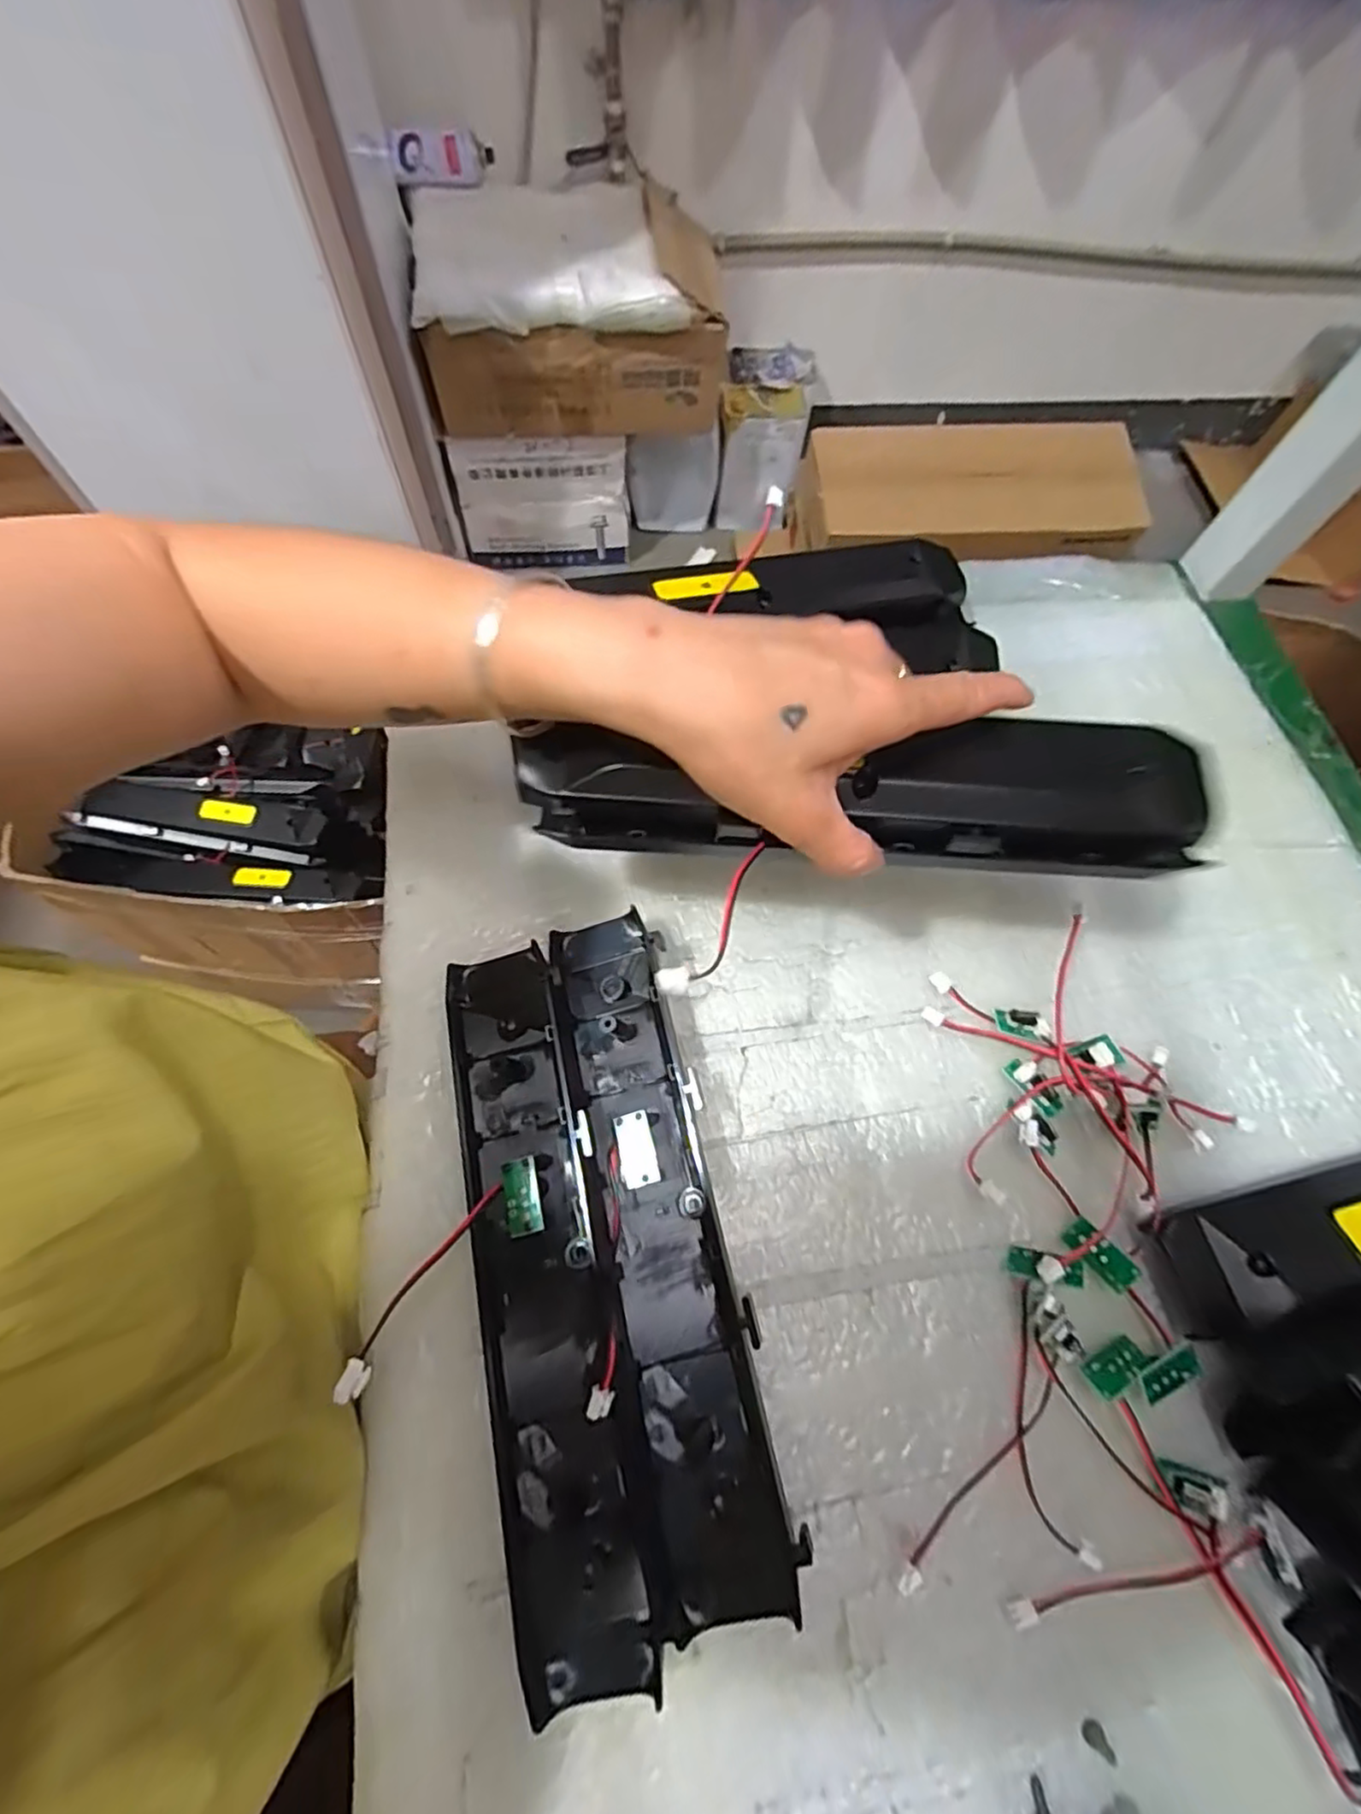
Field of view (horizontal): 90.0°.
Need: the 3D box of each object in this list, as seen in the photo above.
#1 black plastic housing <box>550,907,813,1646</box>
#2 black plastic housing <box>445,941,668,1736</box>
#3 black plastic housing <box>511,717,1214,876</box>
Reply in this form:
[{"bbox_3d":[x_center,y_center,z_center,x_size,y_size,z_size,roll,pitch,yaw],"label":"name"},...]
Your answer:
[{"bbox_3d":[-0.012,0.133,0.294,0.059,0.023,0.271,-11,67,-8],"label":"black plastic housing"},{"bbox_3d":[-0.061,0.149,0.284,0.052,0.023,0.273,-10,67,-7],"label":"black plastic housing"},{"bbox_3d":[0.071,-0.050,0.279,0.271,0.041,0.058,0,66,3],"label":"black plastic housing"}]

